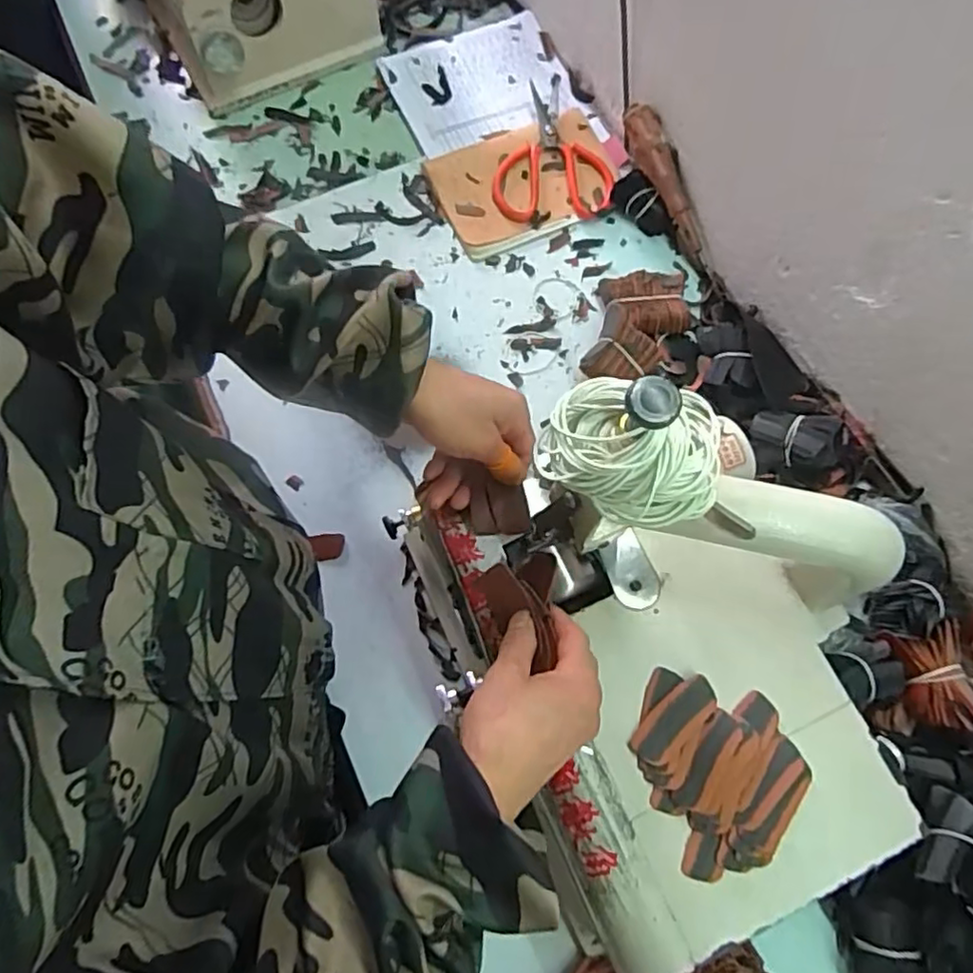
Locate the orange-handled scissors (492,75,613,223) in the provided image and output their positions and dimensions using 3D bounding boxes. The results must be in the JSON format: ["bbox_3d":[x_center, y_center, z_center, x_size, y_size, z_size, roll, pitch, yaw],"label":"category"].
[{"bbox_3d":[0.078,-0.408,0.763,0.133,0.017,0.220,2,73,1],"label":"orange-handled scissors"}]

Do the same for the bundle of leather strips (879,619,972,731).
[{"bbox_3d":[0.364,0.152,0.519,0.058,0.027,0.080,-12,73,-4],"label":"bundle of leather strips"}]

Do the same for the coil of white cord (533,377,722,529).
[{"bbox_3d":[0.068,-0.019,0.304,0.086,0.047,0.067,8,73,2],"label":"coil of white cord"}]

